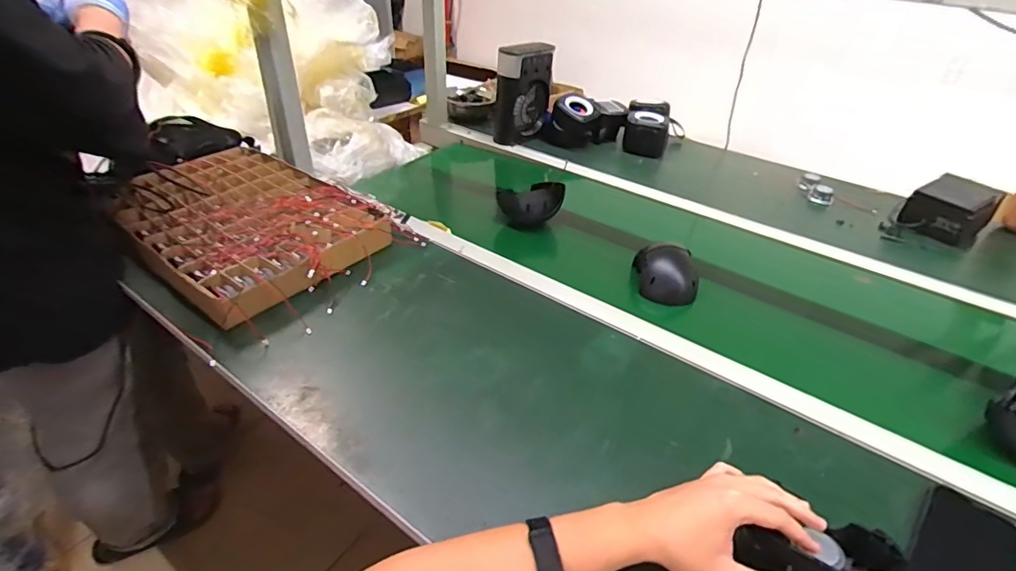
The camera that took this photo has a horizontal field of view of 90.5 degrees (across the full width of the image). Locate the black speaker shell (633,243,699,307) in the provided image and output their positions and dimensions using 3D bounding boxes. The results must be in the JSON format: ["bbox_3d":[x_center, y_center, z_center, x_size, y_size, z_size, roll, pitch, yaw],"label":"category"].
[{"bbox_3d":[0.259,-0.019,0.829,0.094,0.065,0.094,2,37,-1],"label":"black speaker shell"}]

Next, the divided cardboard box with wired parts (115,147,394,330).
[{"bbox_3d":[-0.488,-0.119,0.917,0.513,0.072,0.331,27,46,29],"label":"divided cardboard box with wired parts"}]

